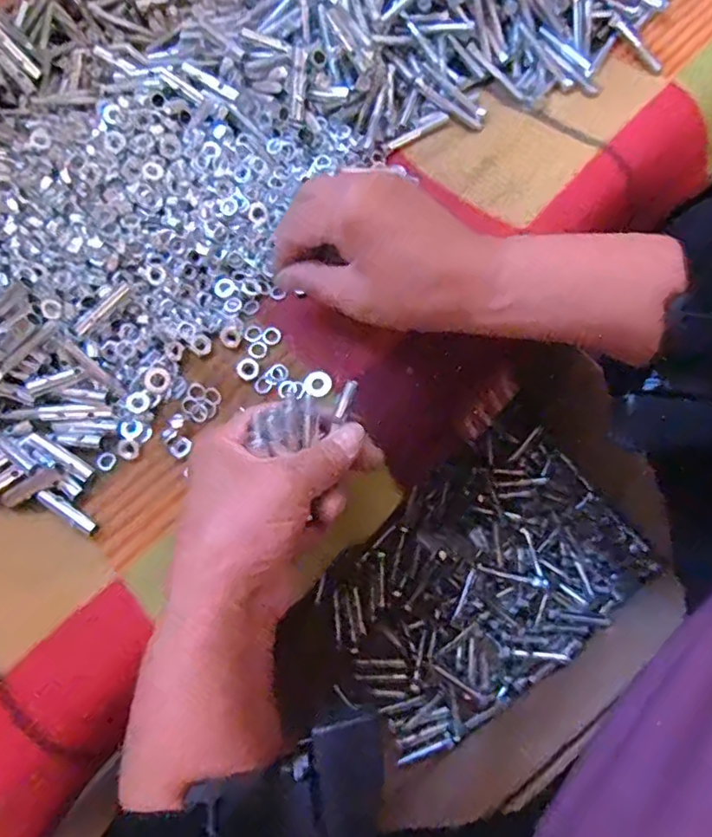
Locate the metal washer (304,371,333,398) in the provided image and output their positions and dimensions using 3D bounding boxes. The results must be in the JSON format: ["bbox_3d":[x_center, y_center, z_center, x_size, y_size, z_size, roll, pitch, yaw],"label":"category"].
[{"bbox_3d":[-0.024,-0.022,0.361,0.017,0.004,0.017,-1,71,2],"label":"metal washer"}]

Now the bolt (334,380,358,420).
[{"bbox_3d":[-0.005,-0.010,0.307,0.006,0.004,0.021,22,89,9],"label":"bolt"}]

